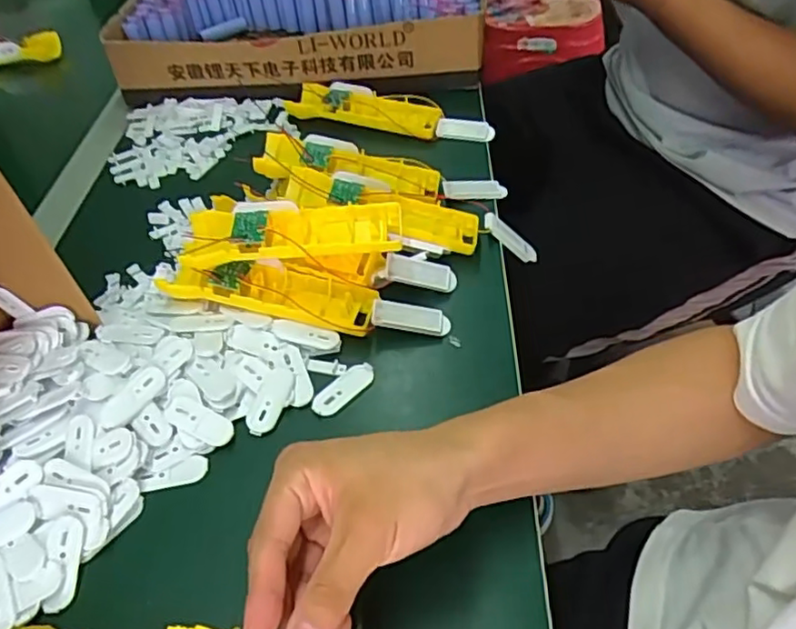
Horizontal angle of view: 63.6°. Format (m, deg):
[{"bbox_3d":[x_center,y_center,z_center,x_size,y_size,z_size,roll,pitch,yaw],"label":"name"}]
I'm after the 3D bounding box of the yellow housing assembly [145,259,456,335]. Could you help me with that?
[{"bbox_3d":[-0.071,-0.013,0.482,0.212,0.034,0.046,6,47,12],"label":"yellow housing assembly"}]

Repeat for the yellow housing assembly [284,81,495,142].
[{"bbox_3d":[-0.009,-0.213,0.670,0.212,0.028,0.044,7,48,13],"label":"yellow housing assembly"}]

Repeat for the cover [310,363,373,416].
[{"bbox_3d":[-0.037,0.051,0.443,0.020,0.005,0.051,33,58,32],"label":"cover"}]

